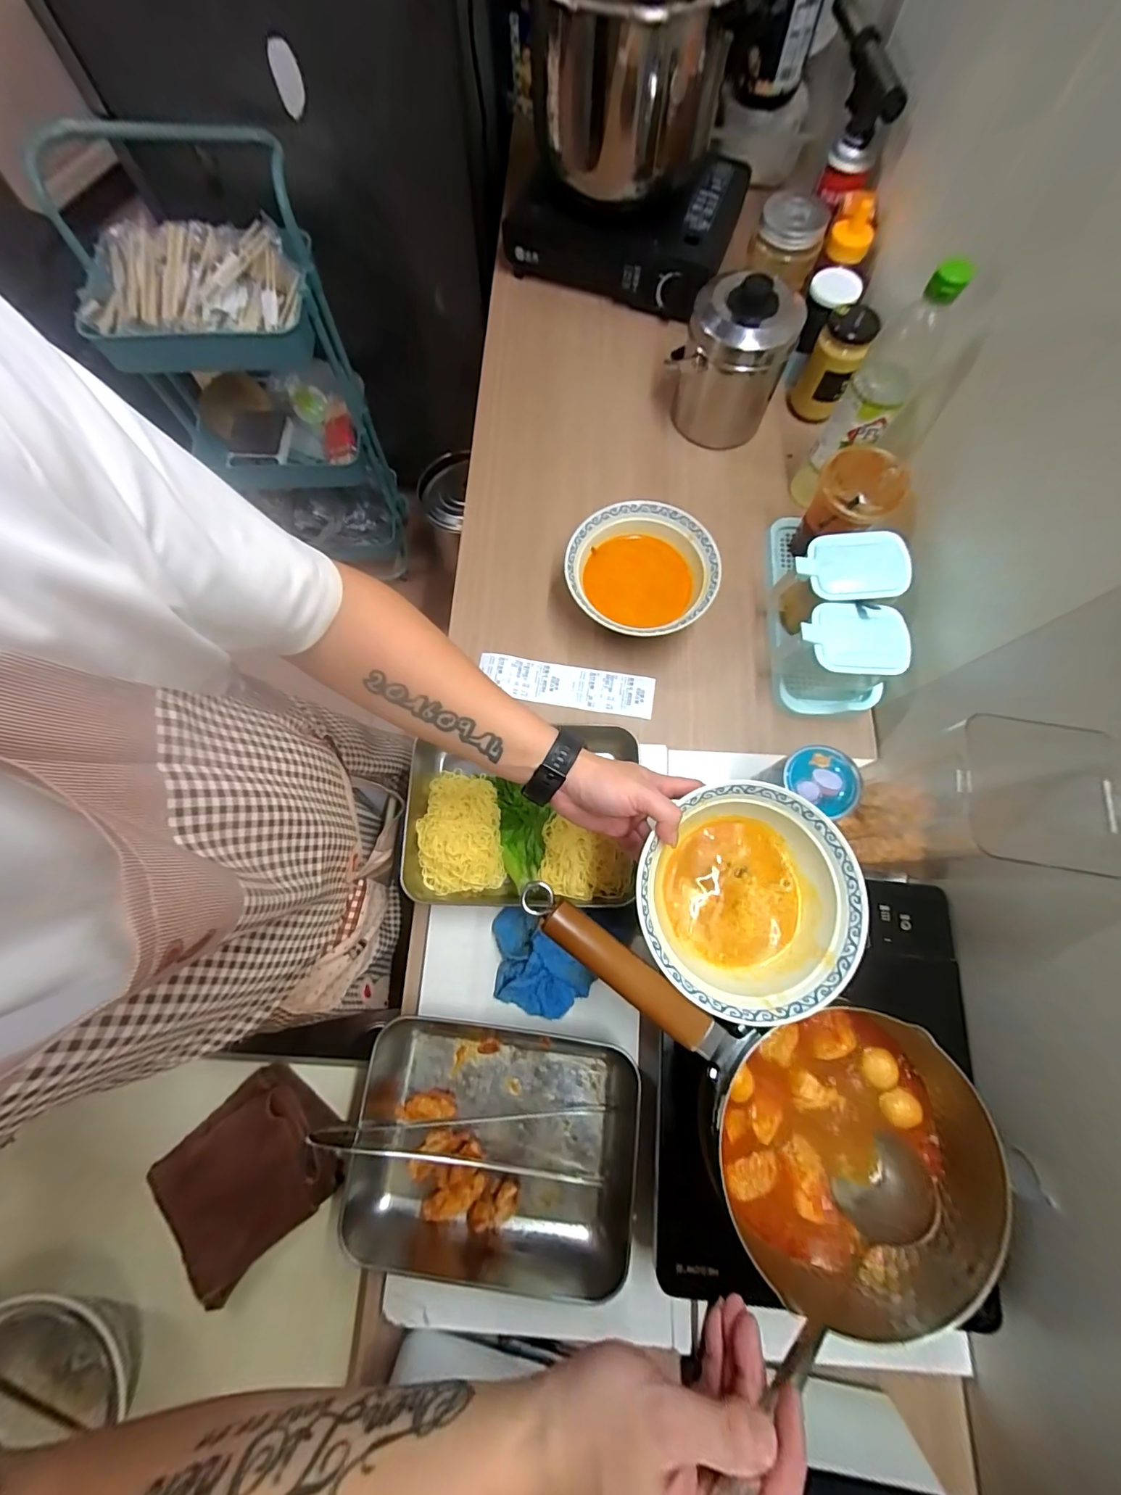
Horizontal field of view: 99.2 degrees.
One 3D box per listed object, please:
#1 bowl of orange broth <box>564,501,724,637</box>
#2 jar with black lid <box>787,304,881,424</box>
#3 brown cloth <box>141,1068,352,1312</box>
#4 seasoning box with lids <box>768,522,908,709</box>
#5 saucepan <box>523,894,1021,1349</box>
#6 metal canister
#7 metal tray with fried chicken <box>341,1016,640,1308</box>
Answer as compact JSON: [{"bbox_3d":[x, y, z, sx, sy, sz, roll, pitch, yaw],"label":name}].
[{"bbox_3d":[0.102,-0.214,0.615,0.185,0.072,0.176,0,75,-1],"label":"bowl of orange broth"},{"bbox_3d":[0.391,-0.554,0.687,0.068,0.135,0.069,0,75,-1],"label":"jar with black lid"},{"bbox_3d":[-0.330,0.453,0.510,0.174,0.031,0.145,-42,79,-11],"label":"brown cloth"},{"bbox_3d":[0.333,-0.191,0.589,0.119,0.117,0.283,6,75,1],"label":"seasoning box with lids"},{"bbox_3d":[0.147,0.252,0.364,0.398,0.093,0.200,37,77,-4],"label":"saucepan"},{"bbox_3d":[0.230,-0.539,0.662,0.151,0.162,0.123,18,75,4],"label":"metal canister"},{"bbox_3d":[-0.063,0.376,0.454,0.271,0.045,0.198,8,75,1],"label":"metal tray with fried chicken"}]

